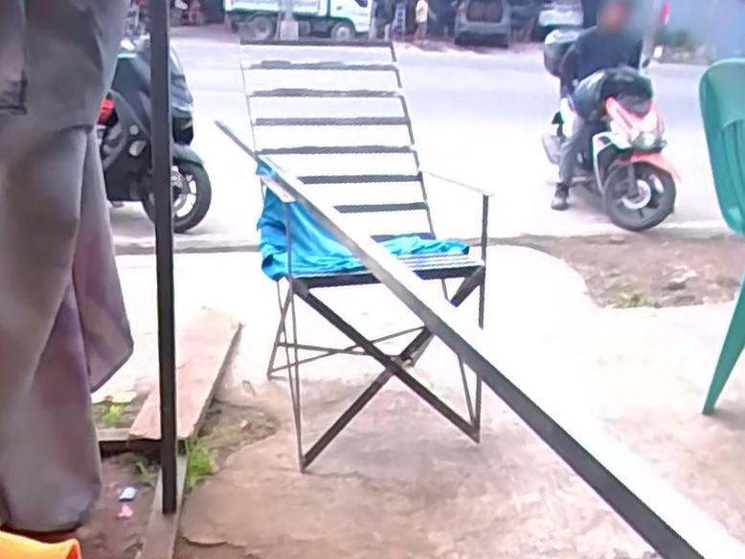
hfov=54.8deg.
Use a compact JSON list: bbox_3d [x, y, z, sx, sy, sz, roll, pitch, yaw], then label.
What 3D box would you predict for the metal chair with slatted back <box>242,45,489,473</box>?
[{"bbox_3d":[-0.041,-0.092,1.768,0.475,0.800,0.732,-3,20,-13],"label":"metal chair with slatted back"}]

